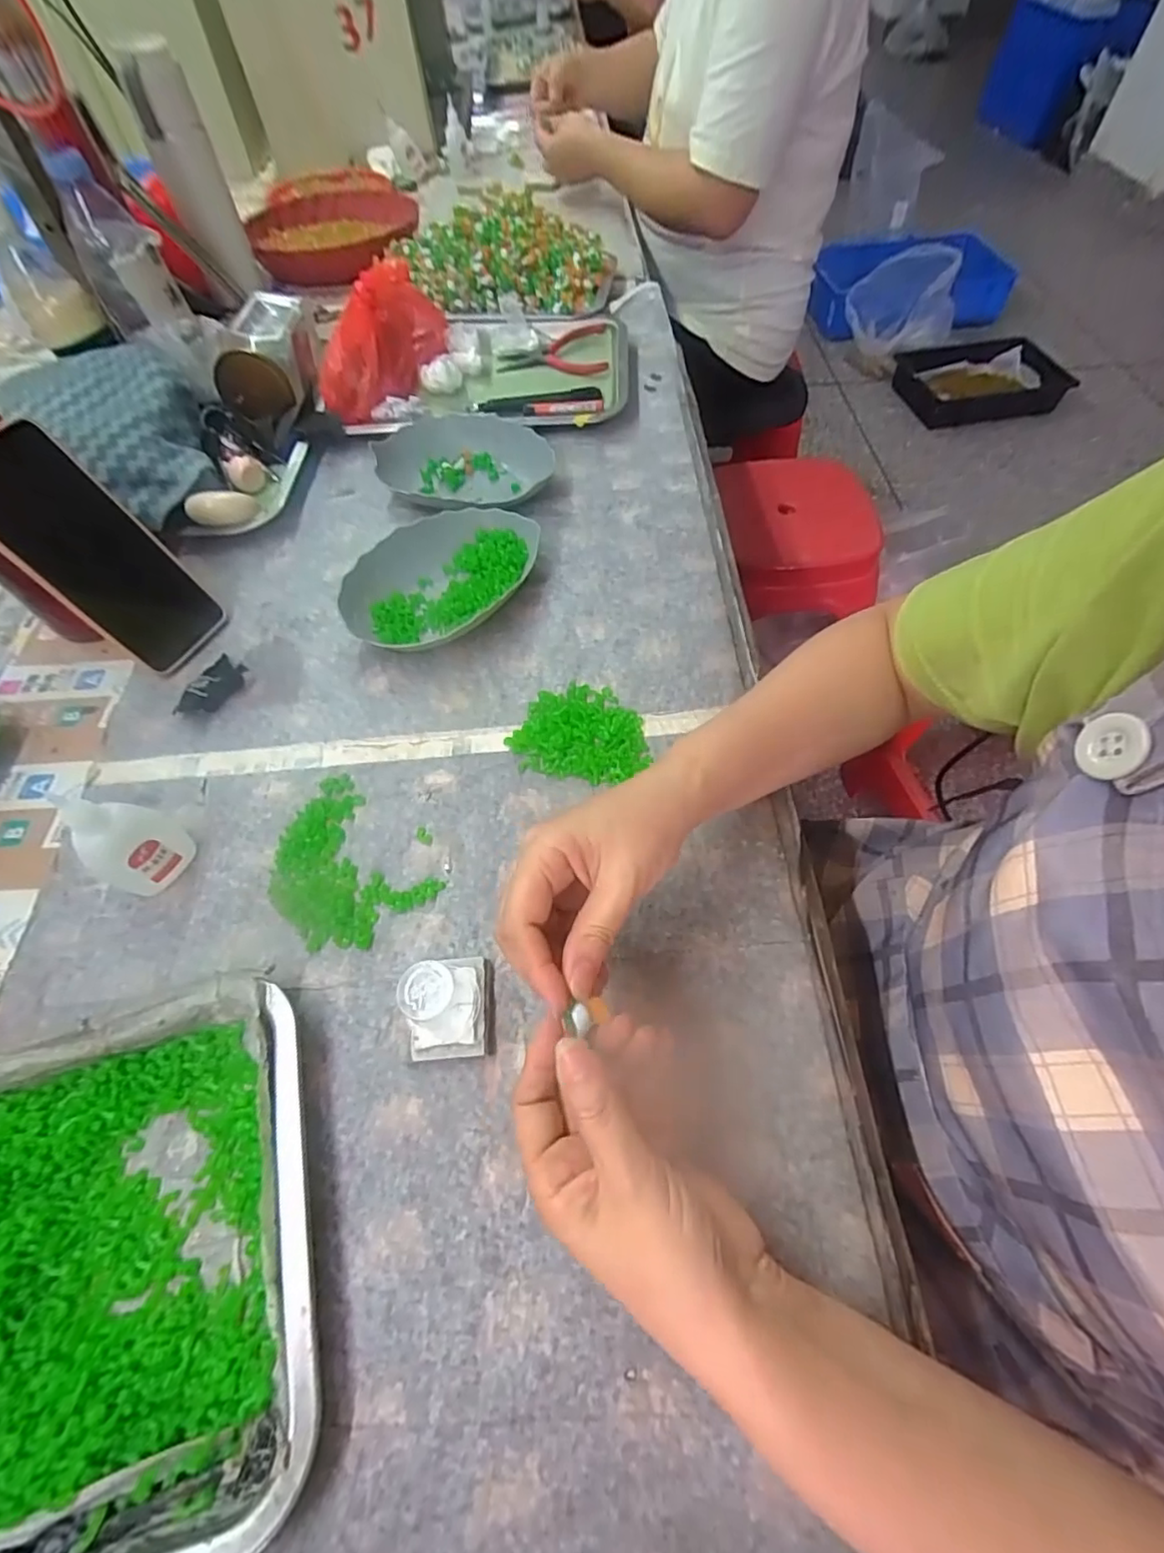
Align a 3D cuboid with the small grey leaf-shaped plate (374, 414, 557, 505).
[{"bbox_3d":[-0.109,-0.293,0.559,0.165,0.031,0.117,-1,59,3],"label":"small grey leaf-shaped plate"}]

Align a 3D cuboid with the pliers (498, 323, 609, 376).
[{"bbox_3d":[-0.033,-0.468,0.665,0.119,0.016,0.087,-2,59,3],"label":"pliers"}]

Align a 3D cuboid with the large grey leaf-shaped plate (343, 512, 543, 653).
[{"bbox_3d":[-0.111,-0.159,0.480,0.164,0.032,0.100,-38,64,-18],"label":"large grey leaf-shaped plate"}]

